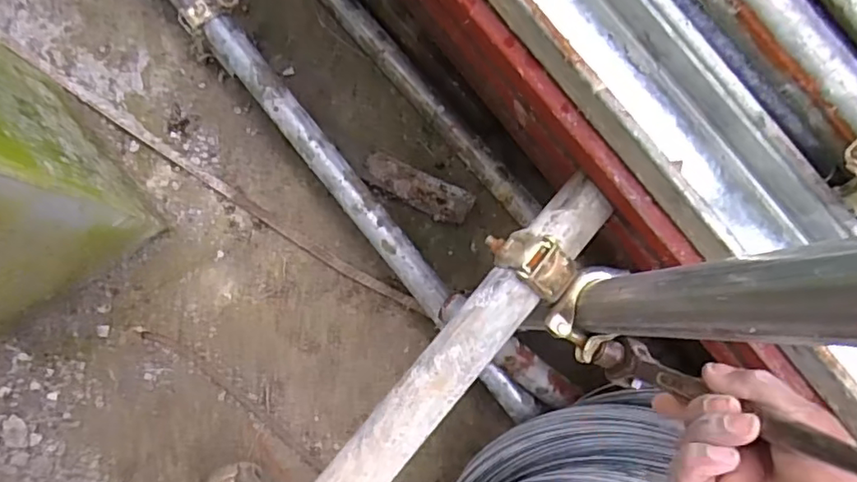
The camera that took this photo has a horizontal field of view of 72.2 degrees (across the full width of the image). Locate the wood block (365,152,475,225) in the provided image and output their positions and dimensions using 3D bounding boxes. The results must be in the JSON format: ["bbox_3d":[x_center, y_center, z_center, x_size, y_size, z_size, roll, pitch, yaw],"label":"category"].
[{"bbox_3d":[-0.018,-0.083,0.963,0.179,0.036,0.060,23,84,-1],"label":"wood block"}]

